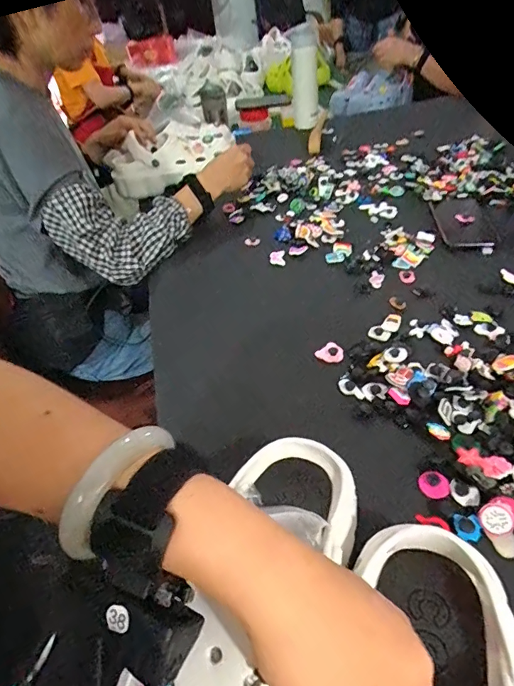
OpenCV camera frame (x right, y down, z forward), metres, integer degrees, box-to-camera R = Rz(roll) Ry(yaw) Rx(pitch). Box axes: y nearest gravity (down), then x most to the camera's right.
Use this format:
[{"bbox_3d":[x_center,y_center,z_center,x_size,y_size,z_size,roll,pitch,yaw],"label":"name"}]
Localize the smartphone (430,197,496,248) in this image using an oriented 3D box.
[{"bbox_3d":[0.340,-0.204,0.714,0.080,0.010,0.169,2,43,10],"label":"smartphone"}]

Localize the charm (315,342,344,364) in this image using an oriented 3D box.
[{"bbox_3d":[0.089,0.013,0.516,0.031,0.005,0.028,-30,46,-23],"label":"charm"}]

